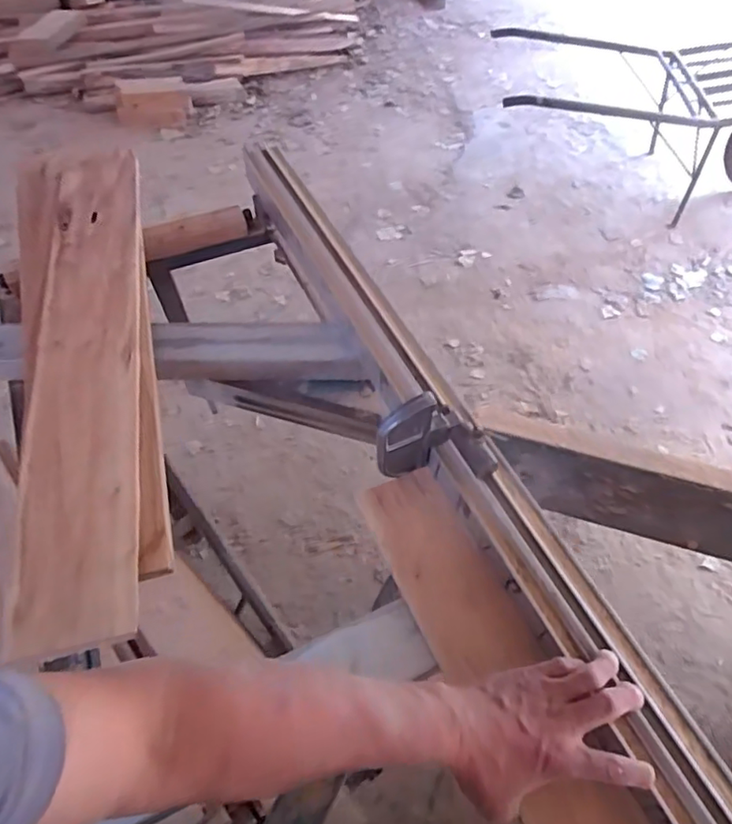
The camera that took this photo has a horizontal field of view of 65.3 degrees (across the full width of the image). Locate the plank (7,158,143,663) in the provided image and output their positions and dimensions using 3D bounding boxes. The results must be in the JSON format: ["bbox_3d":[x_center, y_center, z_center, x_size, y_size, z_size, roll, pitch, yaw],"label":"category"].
[{"bbox_3d":[-0.384,-0.115,0.782,0.144,0.031,0.878,-12,54,-9],"label":"plank"}]

